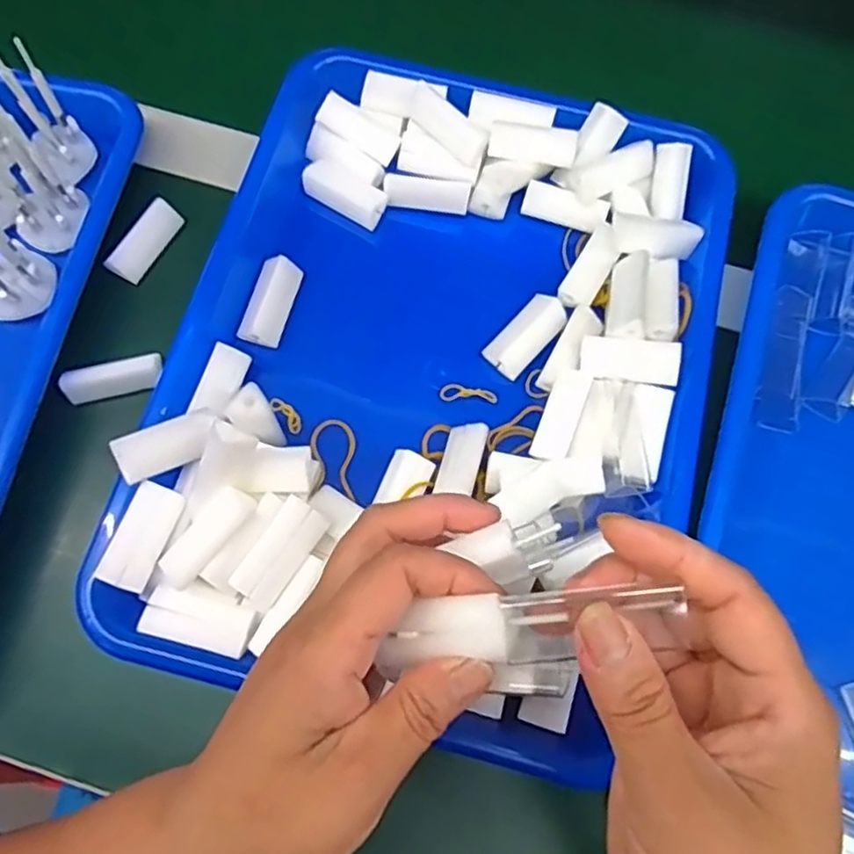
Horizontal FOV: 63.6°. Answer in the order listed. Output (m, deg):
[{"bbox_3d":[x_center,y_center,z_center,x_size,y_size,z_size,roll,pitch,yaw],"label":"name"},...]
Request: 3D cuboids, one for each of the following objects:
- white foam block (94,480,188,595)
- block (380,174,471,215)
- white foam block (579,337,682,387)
[{"bbox_3d":[-0.123,0.048,0.298,0.021,0.009,0.045,25,68,-13],"label":"white foam block"},{"bbox_3d":[0.000,-0.127,0.375,0.046,0.015,0.016,4,72,0],"label":"block"},{"bbox_3d":[0.098,-0.032,0.329,0.045,0.012,0.018,11,72,2],"label":"white foam block"}]

